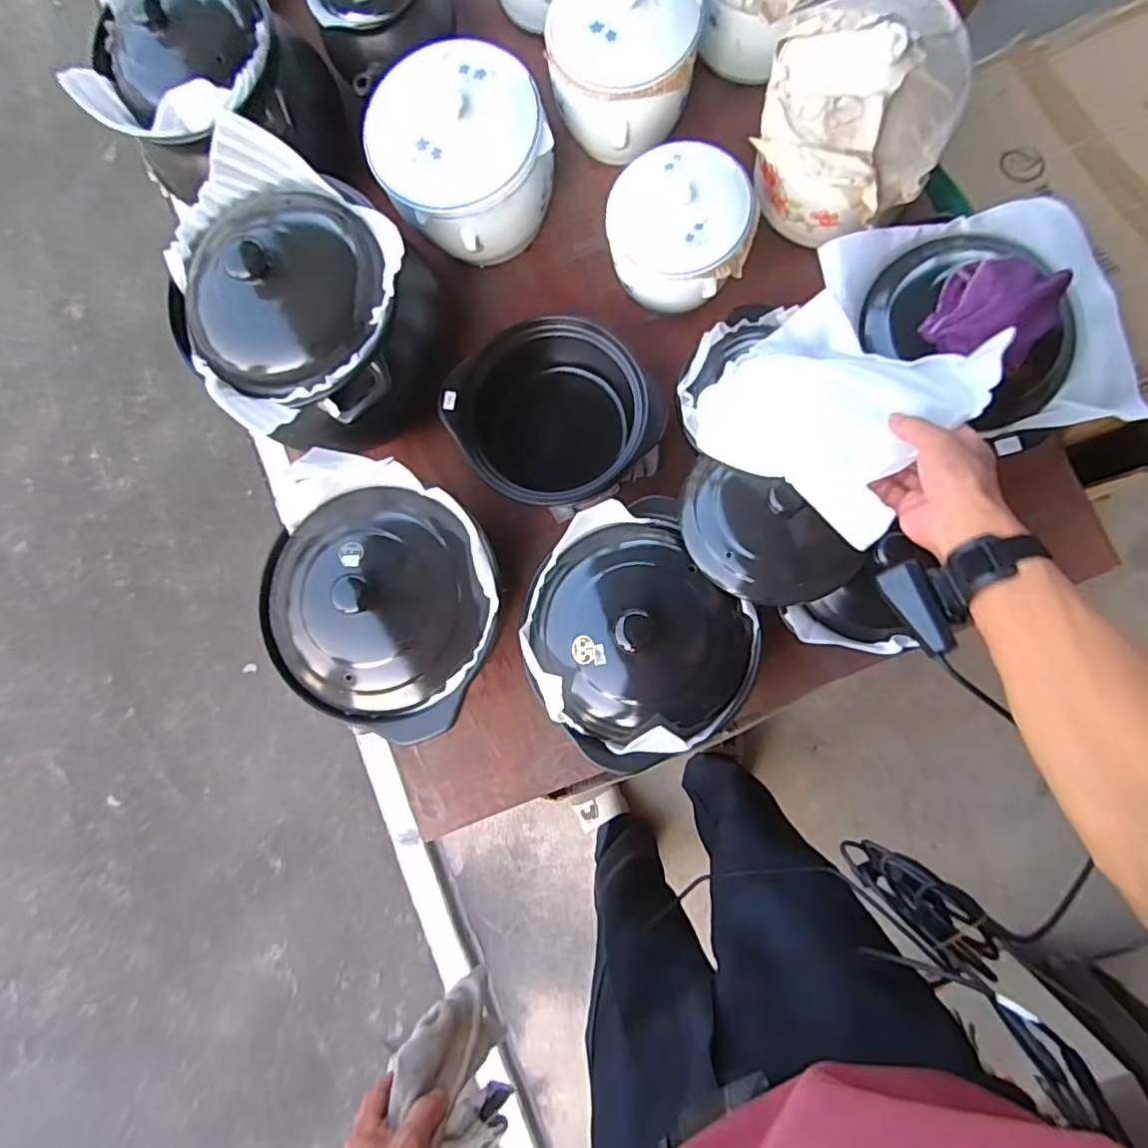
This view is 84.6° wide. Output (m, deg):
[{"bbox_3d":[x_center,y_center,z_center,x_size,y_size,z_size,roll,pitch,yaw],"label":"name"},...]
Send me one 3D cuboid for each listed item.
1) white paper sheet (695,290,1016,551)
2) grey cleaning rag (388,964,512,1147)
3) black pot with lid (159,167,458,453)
[{"bbox_3d":[0.248,-0.173,0.613,0.198,0.048,0.246,-45,49,-1],"label":"white paper sheet"},{"bbox_3d":[-0.115,0.489,0.634,0.048,0.208,0.113,-45,83,1],"label":"grey cleaning rag"},{"bbox_3d":[-0.299,-0.301,0.741,0.259,0.202,0.251,0,87,5],"label":"black pot with lid"}]

